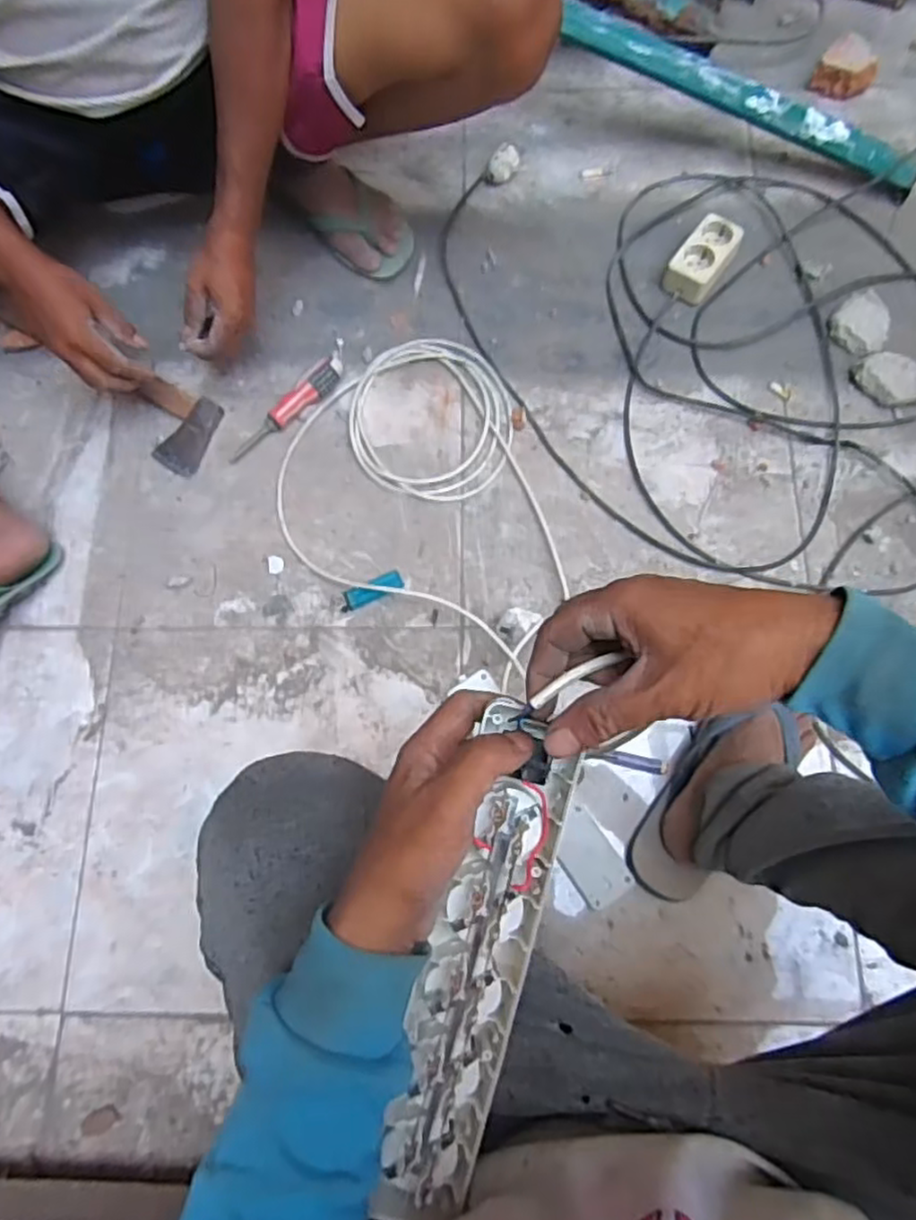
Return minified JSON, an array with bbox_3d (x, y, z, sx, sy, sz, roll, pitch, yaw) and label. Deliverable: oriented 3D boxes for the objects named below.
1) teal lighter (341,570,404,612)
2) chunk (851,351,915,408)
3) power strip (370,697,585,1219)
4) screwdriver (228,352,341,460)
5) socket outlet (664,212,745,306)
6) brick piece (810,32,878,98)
[{"bbox_3d":[-0.099,-0.021,0.811,0.075,0.009,0.022,-22,76,-5],"label":"teal lighter"},{"bbox_3d":[0.522,-0.279,0.853,0.059,0.030,0.082,-42,78,-10],"label":"chunk"},{"bbox_3d":[0.010,0.186,0.373,0.050,0.024,0.270,15,89,5],"label":"power strip"},{"bbox_3d":[-0.208,-0.246,0.866,0.179,0.022,0.034,-42,78,-10],"label":"screwdriver"},{"bbox_3d":[0.310,-0.446,0.903,0.059,0.038,0.112,33,78,9],"label":"socket outlet"},{"bbox_3d":[0.537,-0.747,0.979,0.078,0.044,0.059,36,78,10],"label":"brick piece"}]

